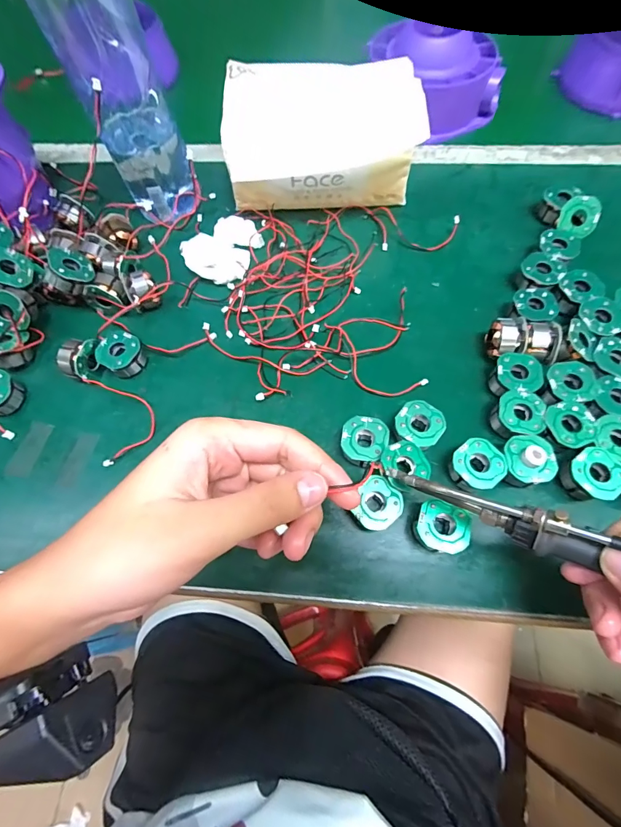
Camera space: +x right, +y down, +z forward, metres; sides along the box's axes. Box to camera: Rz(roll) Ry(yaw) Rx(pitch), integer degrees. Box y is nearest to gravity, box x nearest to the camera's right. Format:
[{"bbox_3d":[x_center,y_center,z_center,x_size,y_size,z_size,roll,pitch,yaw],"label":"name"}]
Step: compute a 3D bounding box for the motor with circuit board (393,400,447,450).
[{"bbox_3d":[0.072,0.011,0.257,0.030,0.021,0.032,-1,69,3],"label":"motor with circuit board"}]

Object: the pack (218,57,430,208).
[{"bbox_3d":[0.009,-0.236,0.329,0.162,0.083,0.087,-6,66,-1],"label":"pack"}]

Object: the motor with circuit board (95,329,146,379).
[{"bbox_3d":[-0.144,-0.044,0.290,0.028,0.024,0.030,-1,69,3],"label":"motor with circuit board"}]

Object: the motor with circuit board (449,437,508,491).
[{"bbox_3d":[0.106,0.036,0.244,0.033,0.019,0.030,-1,69,3],"label":"motor with circuit board"}]

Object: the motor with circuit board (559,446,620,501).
[{"bbox_3d":[0.178,0.040,0.239,0.031,0.017,0.030,-1,69,3],"label":"motor with circuit board"}]

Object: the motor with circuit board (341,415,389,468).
[{"bbox_3d":[0.035,0.022,0.253,0.029,0.023,0.034,9,70,7],"label":"motor with circuit board"}]

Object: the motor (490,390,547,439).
[{"bbox_3d":[0.139,0.003,0.257,0.031,0.019,0.031,-4,69,2],"label":"motor"}]

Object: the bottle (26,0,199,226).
[{"bbox_3d":[-0.142,-0.250,0.261,0.065,0.205,0.069,-26,68,-9],"label":"bottle"}]

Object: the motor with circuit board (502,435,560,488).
[{"bbox_3d":[0.136,0.030,0.240,0.032,0.022,0.030,-16,68,-2],"label":"motor with circuit board"}]

